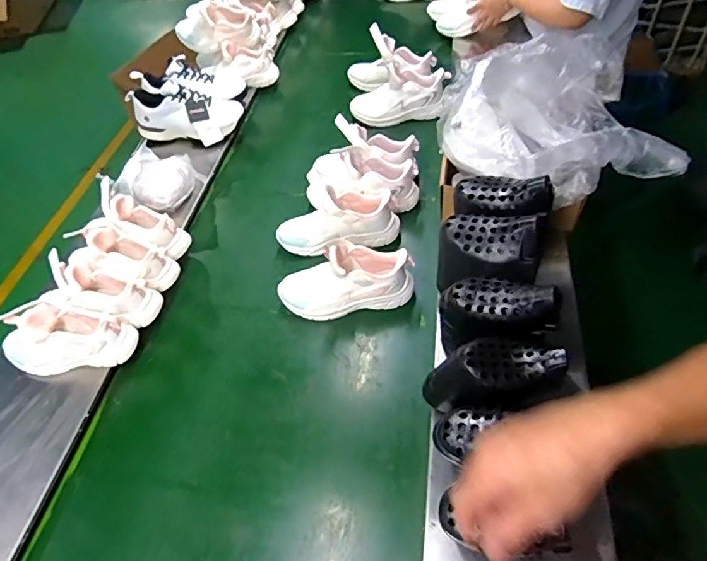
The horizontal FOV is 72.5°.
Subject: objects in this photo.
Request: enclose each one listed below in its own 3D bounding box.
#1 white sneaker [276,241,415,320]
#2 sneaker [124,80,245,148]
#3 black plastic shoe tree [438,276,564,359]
[{"bbox_3d":[-0.018,0.000,0.904,0.257,0.126,0.082,-9,50,-1],"label":"white sneaker"},{"bbox_3d":[-0.445,-0.448,1.272,0.285,0.123,0.129,-8,49,2],"label":"sneaker"},{"bbox_3d":[0.191,0.039,0.679,0.192,0.095,0.071,-19,38,42],"label":"black plastic shoe tree"}]

